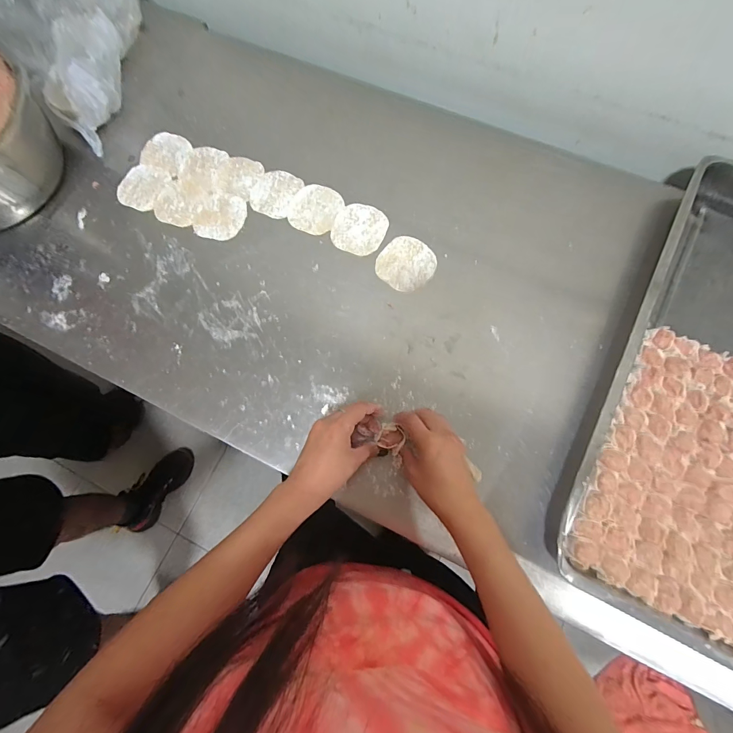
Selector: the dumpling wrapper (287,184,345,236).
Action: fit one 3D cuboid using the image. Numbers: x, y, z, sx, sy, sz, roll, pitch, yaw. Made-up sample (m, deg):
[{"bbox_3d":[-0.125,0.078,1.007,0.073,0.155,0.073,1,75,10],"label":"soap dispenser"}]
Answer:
[{"bbox_3d":[-0.079,-0.240,0.562,0.075,0.004,0.080,0,77,2],"label":"dumpling wrapper"}]

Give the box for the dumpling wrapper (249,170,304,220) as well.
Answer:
[{"bbox_3d":[-0.142,-0.270,0.571,0.070,0.004,0.081,23,78,7],"label":"dumpling wrapper"}]

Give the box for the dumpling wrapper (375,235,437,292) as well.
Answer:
[{"bbox_3d":[0.058,-0.148,0.532,0.077,0.004,0.079,0,77,2],"label":"dumpling wrapper"}]

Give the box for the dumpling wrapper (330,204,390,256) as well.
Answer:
[{"bbox_3d":[-0.011,-0.205,0.550,0.077,0.004,0.080,0,77,2],"label":"dumpling wrapper"}]

